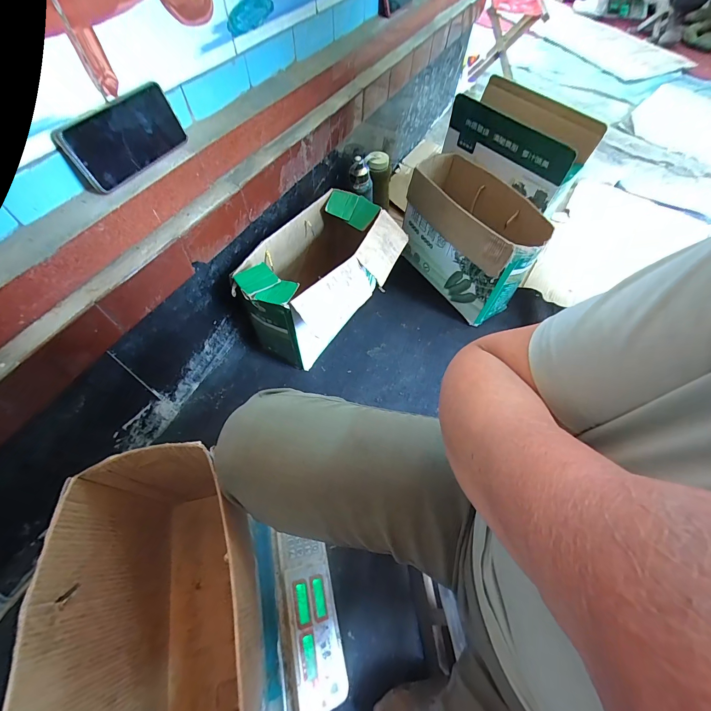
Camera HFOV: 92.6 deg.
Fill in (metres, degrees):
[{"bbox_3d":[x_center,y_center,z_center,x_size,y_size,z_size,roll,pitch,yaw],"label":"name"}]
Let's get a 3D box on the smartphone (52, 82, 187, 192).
[{"bbox_3d":[-0.300,-0.291,0.451,0.018,0.072,0.151,18,60,30],"label":"smartphone"}]

